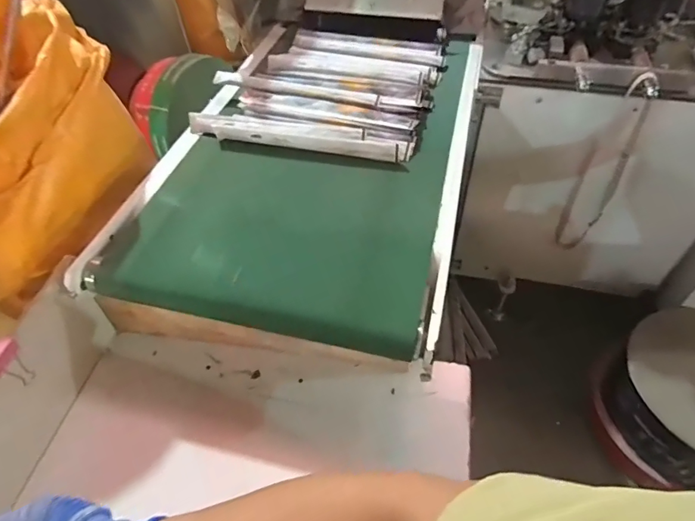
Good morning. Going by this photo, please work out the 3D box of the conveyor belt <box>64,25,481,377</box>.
[{"bbox_3d":[-0.037,-0.173,0.678,0.436,0.041,0.661,10,51,12],"label":"conveyor belt"}]

